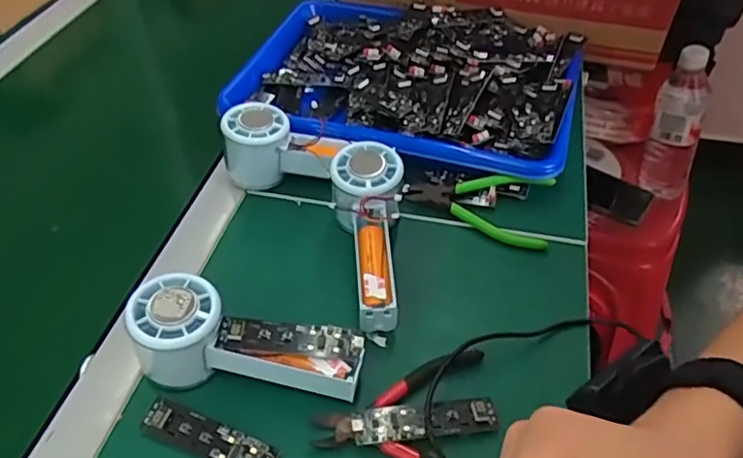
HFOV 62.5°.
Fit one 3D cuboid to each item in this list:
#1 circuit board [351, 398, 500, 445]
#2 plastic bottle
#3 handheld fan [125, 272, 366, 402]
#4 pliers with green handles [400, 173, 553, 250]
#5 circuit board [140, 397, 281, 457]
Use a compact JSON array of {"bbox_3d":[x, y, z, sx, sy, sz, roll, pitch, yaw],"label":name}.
[{"bbox_3d":[0.033,0.119,0.383,0.089,0.009,0.024,-5,45,-5],"label":"circuit board"},{"bbox_3d":[0.413,-0.138,0.824,0.073,0.216,0.059,25,50,23],"label":"plastic bottle"},{"bbox_3d":[-0.079,0.071,0.399,0.147,0.060,0.058,2,45,3],"label":"handheld fan"},{"bbox_3d":[0.091,-0.022,0.520,0.119,0.011,0.067,11,61,11],"label":"pliers with green handles"},{"bbox_3d":[-0.100,0.130,0.378,0.087,0.013,0.023,17,47,16],"label":"circuit board"}]

